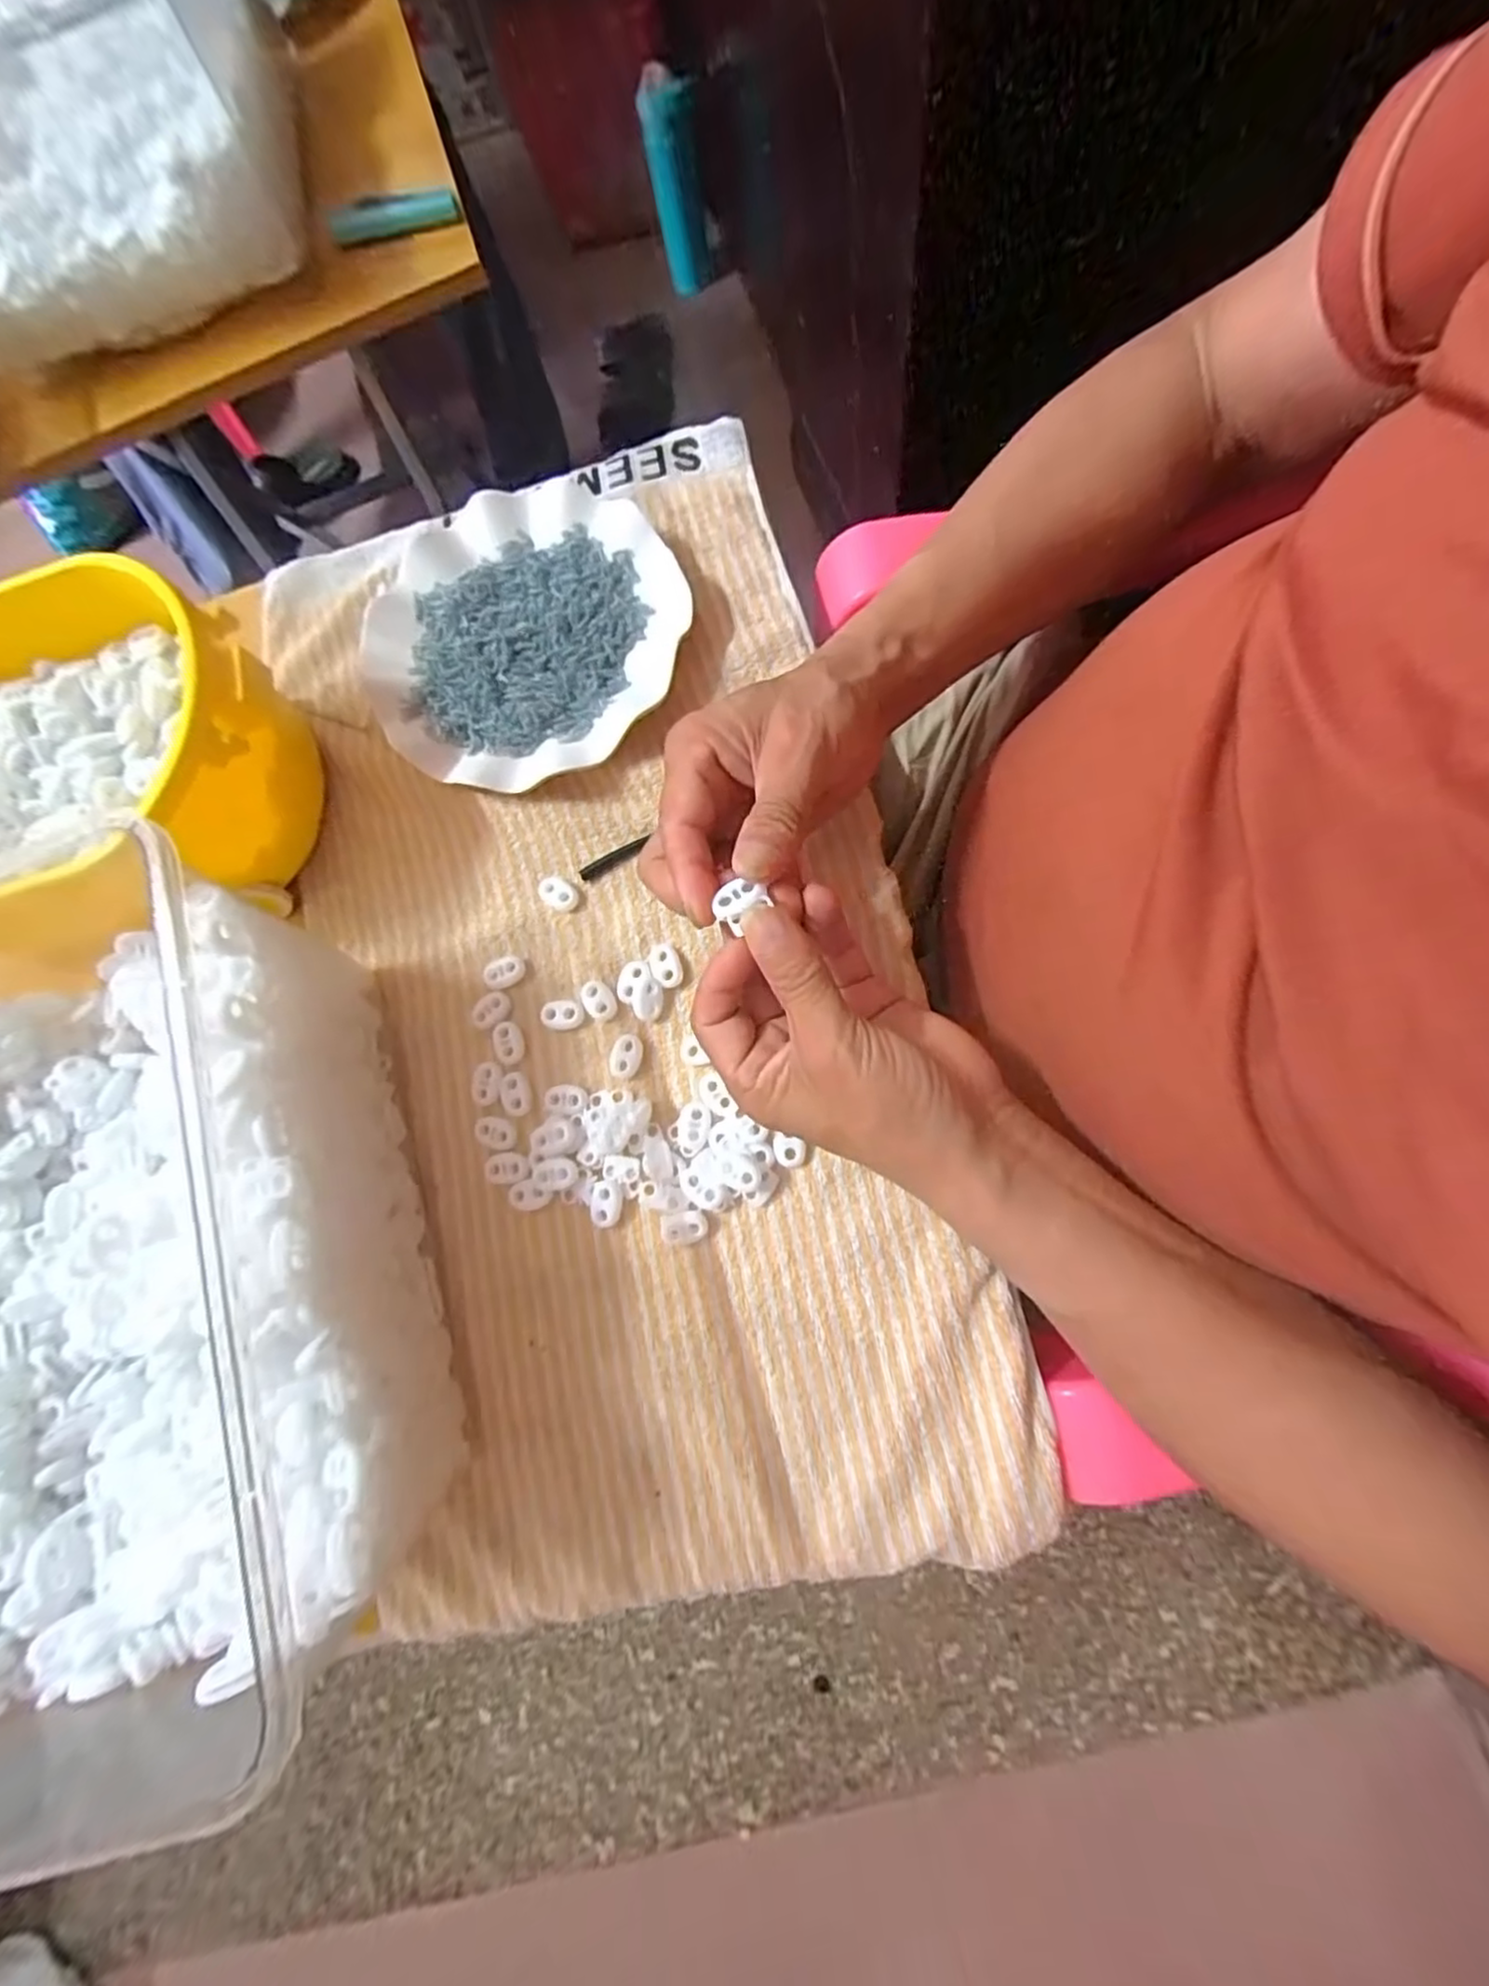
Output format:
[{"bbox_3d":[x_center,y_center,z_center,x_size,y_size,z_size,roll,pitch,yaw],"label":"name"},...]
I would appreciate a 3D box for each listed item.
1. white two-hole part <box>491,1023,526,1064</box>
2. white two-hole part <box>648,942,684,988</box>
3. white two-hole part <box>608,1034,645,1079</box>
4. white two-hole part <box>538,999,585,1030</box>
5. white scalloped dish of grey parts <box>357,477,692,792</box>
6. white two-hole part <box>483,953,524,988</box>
[{"bbox_3d":[-0.123,0.025,0.350,0.015,0.004,0.022,-17,77,5],"label":"white two-hole part"},{"bbox_3d":[-0.040,-0.014,0.346,0.015,0.004,0.023,-21,76,4],"label":"white two-hole part"},{"bbox_3d":[-0.060,0.032,0.342,0.016,0.004,0.022,22,83,12],"label":"white two-hole part"},{"bbox_3d":[-0.095,0.011,0.351,0.024,0.007,0.015,-7,78,8],"label":"white two-hole part"},{"bbox_3d":[-0.125,-0.204,0.380,0.179,0.018,0.183,-2,79,9],"label":"white scalloped dish of grey parts"},{"bbox_3d":[-0.128,-0.011,0.358,0.022,0.004,0.016,-19,77,5],"label":"white two-hole part"}]

